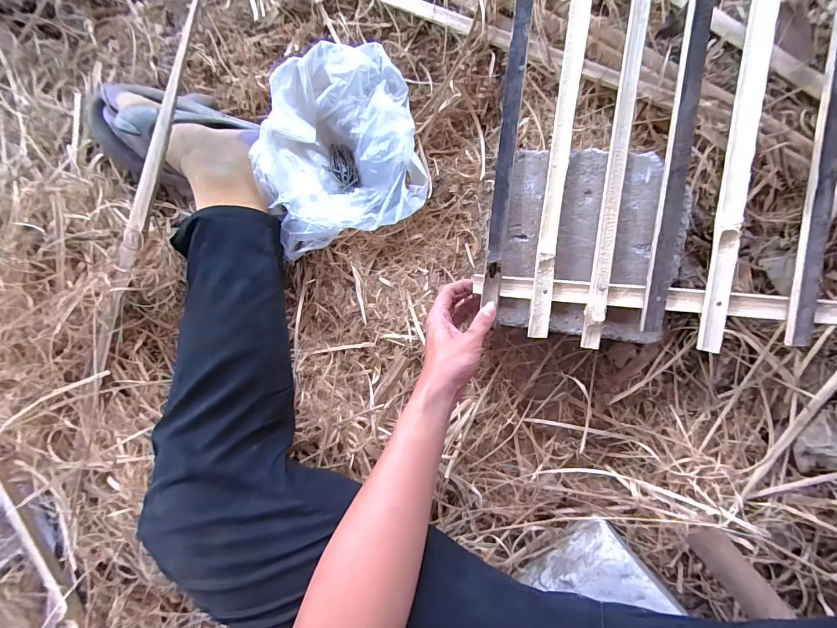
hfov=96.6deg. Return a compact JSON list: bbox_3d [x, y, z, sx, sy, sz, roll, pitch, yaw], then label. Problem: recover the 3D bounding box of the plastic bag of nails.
[{"bbox_3d":[-0.107,-0.223,0.505,0.201,0.089,0.252,-12,88,8],"label":"plastic bag of nails"}]

